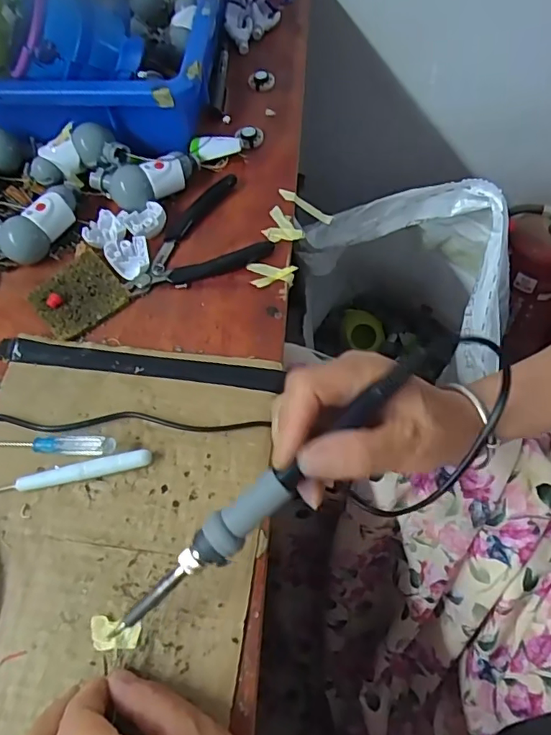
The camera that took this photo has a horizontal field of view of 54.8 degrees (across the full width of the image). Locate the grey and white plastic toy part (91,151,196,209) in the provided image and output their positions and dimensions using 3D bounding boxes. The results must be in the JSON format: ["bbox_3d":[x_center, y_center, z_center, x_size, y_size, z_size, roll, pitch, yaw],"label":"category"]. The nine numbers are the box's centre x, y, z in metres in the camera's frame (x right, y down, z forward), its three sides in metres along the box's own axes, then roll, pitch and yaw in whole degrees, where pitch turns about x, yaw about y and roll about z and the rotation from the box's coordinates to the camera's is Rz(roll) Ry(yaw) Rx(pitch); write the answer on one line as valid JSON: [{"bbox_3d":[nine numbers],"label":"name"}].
[{"bbox_3d":[-0.106,-0.149,0.435,0.083,0.029,0.037,-15,59,-4],"label":"grey and white plastic toy part"}]

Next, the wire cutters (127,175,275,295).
[{"bbox_3d":[-0.069,-0.105,0.420,0.115,0.010,0.089,-25,60,-10],"label":"wire cutters"}]

